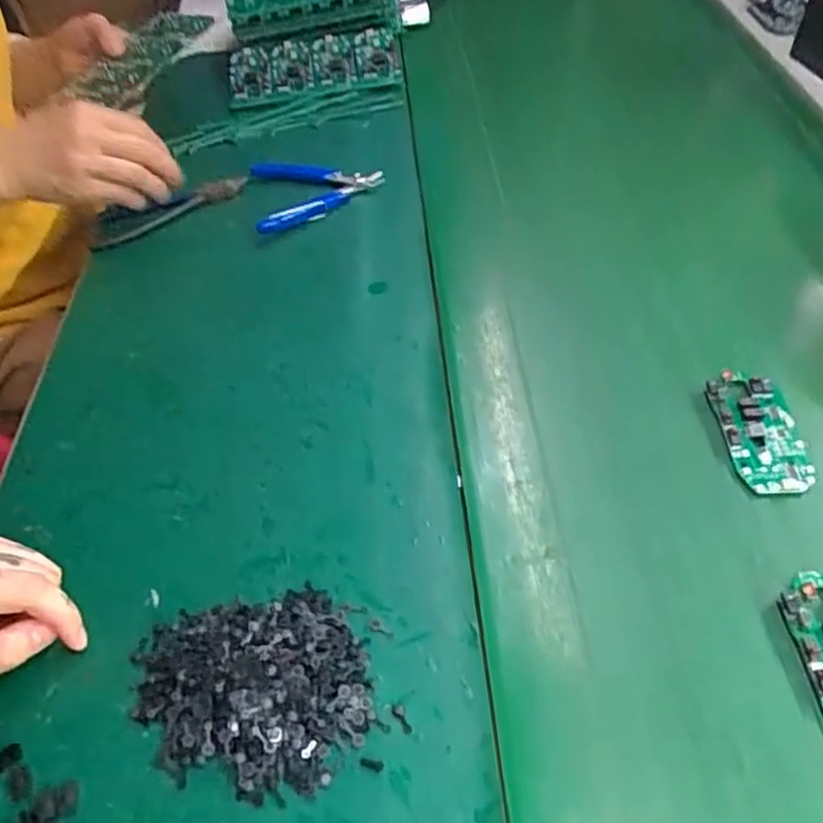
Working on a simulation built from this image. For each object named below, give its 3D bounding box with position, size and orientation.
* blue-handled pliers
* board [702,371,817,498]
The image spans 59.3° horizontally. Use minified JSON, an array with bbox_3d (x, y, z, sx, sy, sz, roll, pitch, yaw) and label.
[{"bbox_3d":[-0.093,-0.205,0.652,0.118,0.022,0.085,-22,50,-14],"label":"blue-handled pliers"},{"bbox_3d":[0.221,0.011,0.456,0.048,0.010,0.092,-3,48,3],"label":"board"}]

